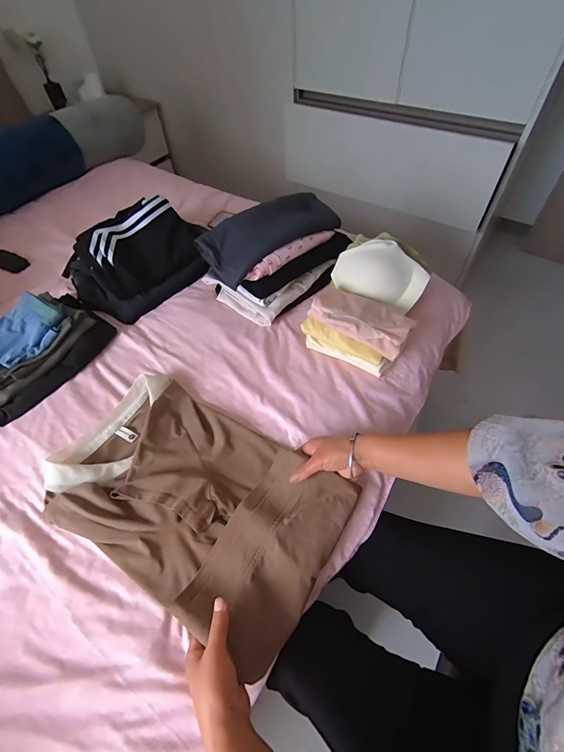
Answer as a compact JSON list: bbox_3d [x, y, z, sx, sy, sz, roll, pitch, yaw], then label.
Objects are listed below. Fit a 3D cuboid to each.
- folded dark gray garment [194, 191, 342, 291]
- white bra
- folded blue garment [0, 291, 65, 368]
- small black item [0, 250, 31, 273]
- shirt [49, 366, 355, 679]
[{"bbox_3d":[-0.024,-0.314,0.762,0.311,0.042,0.124,-36,88,-21],"label":"folded dark gray garment"},{"bbox_3d":[0.209,-0.218,0.739,0.192,0.083,0.107,20,58,16],"label":"white bra"},{"bbox_3d":[-0.520,-0.096,0.696,0.133,0.036,0.145,33,63,23],"label":"folded blue garment"},{"bbox_3d":[-0.747,-0.315,0.950,0.121,0.013,0.055,22,59,17],"label":"small black item"},{"bbox_3d":[-0.134,0.177,0.537,0.431,0.042,0.269,25,60,19],"label":"shirt"}]

